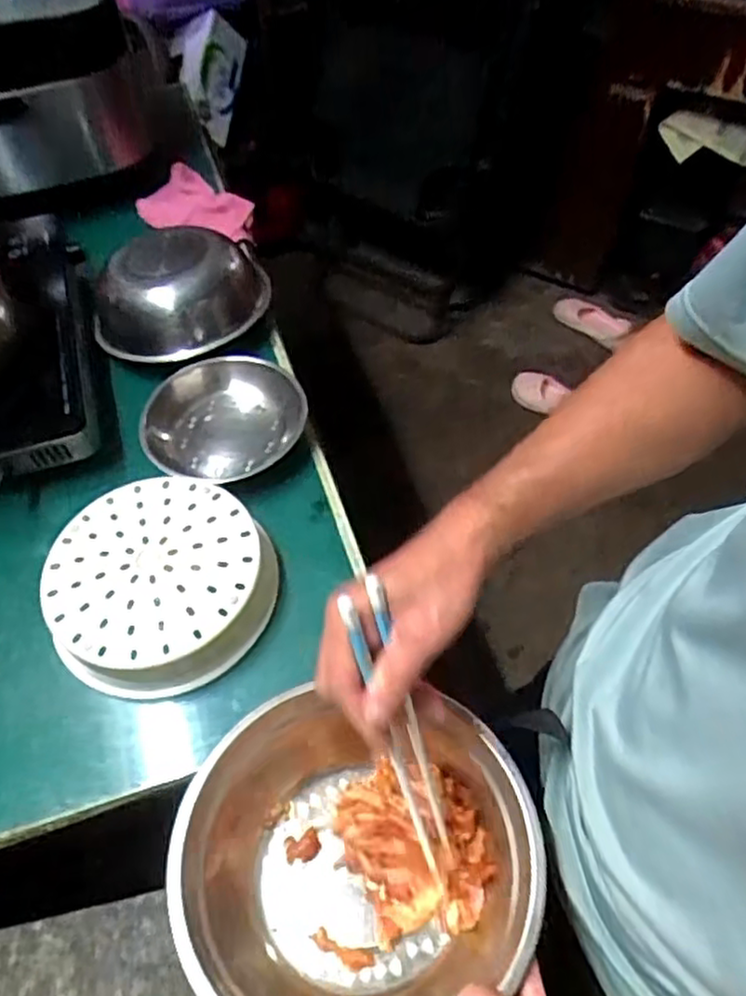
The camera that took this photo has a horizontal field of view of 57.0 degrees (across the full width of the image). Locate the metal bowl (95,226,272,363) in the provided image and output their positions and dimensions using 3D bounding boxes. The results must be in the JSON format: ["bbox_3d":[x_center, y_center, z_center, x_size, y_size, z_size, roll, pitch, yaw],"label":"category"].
[{"bbox_3d":[-0.239,-0.247,0.817,0.196,0.090,0.187,-1,55,1],"label":"metal bowl"}]

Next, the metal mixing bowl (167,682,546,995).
[{"bbox_3d":[-0.012,0.248,0.465,0.230,0.091,0.210,9,56,8],"label":"metal mixing bowl"}]

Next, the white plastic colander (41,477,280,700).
[{"bbox_3d":[-0.193,0.076,0.619,0.188,0.059,0.188,-1,55,1],"label":"white plastic colander"}]

